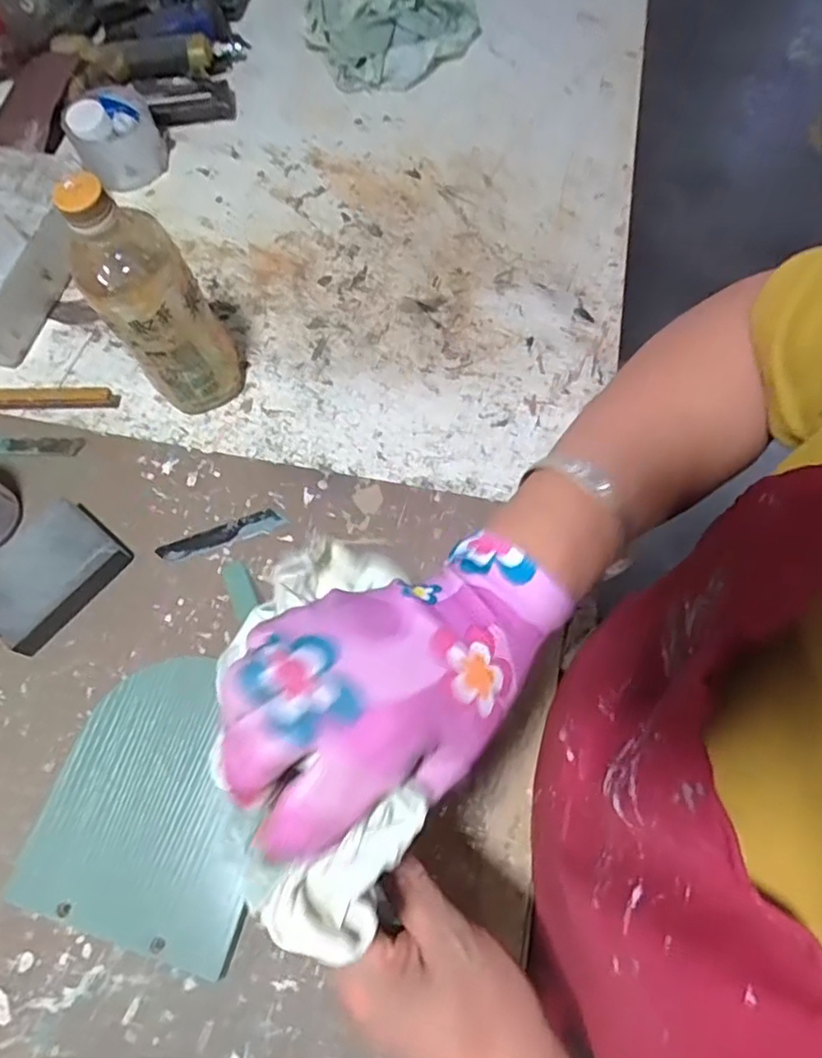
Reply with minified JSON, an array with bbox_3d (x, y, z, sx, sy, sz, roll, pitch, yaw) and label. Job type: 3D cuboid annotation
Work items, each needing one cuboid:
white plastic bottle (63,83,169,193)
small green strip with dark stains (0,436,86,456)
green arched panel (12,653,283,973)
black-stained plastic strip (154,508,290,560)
[{"bbox_3d":[-0.296,-0.397,0.635,0.084,0.062,0.091,-24,69,-9],"label":"white plastic bottle"},{"bbox_3d":[-0.321,-0.068,0.525,0.096,0.004,0.019,-1,67,0],"label":"small green strip with dark stains"},{"bbox_3d":[-0.156,0.174,0.411,0.147,0.007,0.166,15,68,7],"label":"green arched panel"},{"bbox_3d":[-0.145,0.005,0.487,0.098,0.006,0.019,-18,68,-7],"label":"black-stained plastic strip"}]

